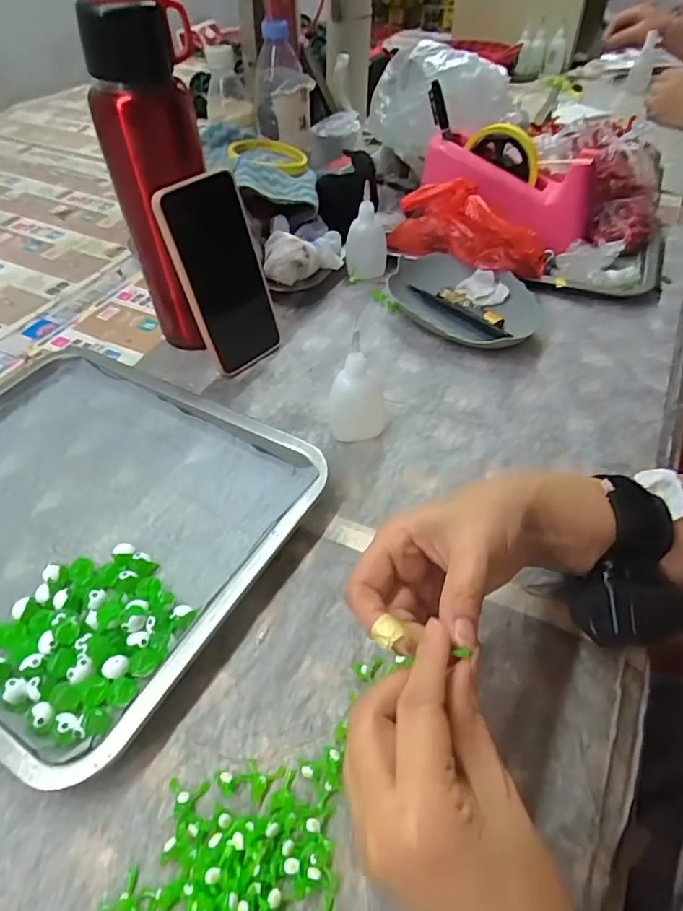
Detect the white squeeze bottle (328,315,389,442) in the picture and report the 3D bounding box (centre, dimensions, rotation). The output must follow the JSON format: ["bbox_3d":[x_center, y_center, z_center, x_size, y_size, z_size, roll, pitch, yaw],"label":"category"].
[{"bbox_3d":[0.014,-0.060,0.427,0.049,0.092,0.043,-3,48,-1],"label":"white squeeze bottle"}]

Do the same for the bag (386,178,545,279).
[{"bbox_3d":[0.144,-0.255,0.587,0.174,0.071,0.082,28,54,24],"label":"bag"}]

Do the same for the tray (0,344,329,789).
[{"bbox_3d":[-0.214,0.031,0.399,0.341,0.023,0.258,23,53,21],"label":"tray"}]

